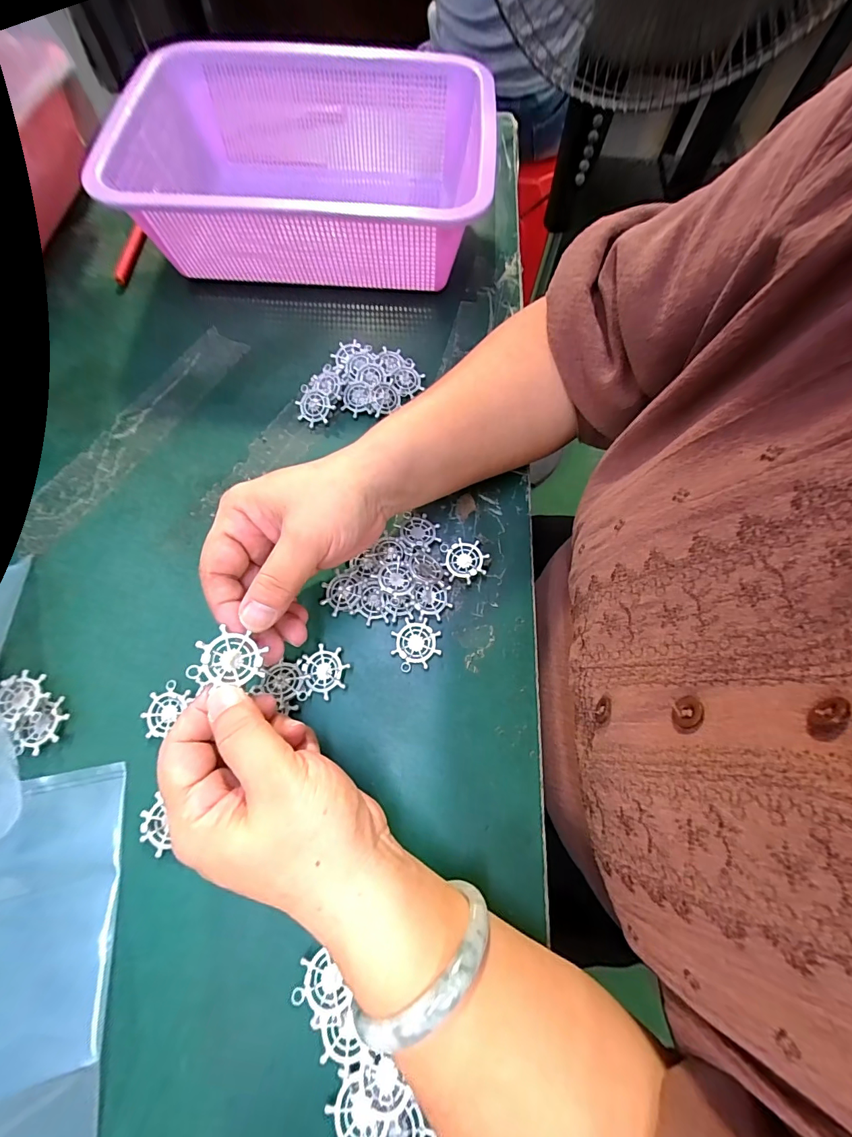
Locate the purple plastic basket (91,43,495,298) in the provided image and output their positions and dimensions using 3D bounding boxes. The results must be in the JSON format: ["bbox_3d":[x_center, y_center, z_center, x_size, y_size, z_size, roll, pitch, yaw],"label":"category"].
[{"bbox_3d":[-0.094,-0.340,0.364,0.286,0.091,0.210,4,70,1],"label":"purple plastic basket"}]

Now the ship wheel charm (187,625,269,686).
[{"bbox_3d":[-0.095,0.043,0.202,0.031,0.004,0.025,18,69,-22],"label":"ship wheel charm"}]

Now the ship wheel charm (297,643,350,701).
[{"bbox_3d":[-0.063,0.064,0.259,0.028,0.009,0.031,-8,70,6],"label":"ship wheel charm"}]

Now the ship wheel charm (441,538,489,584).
[{"bbox_3d":[0.026,-0.005,0.287,0.032,0.008,0.030,10,71,4],"label":"ship wheel charm"}]

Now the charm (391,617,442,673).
[{"bbox_3d":[-0.006,0.048,0.267,0.030,0.004,0.032,-1,69,-2],"label":"charm"}]

